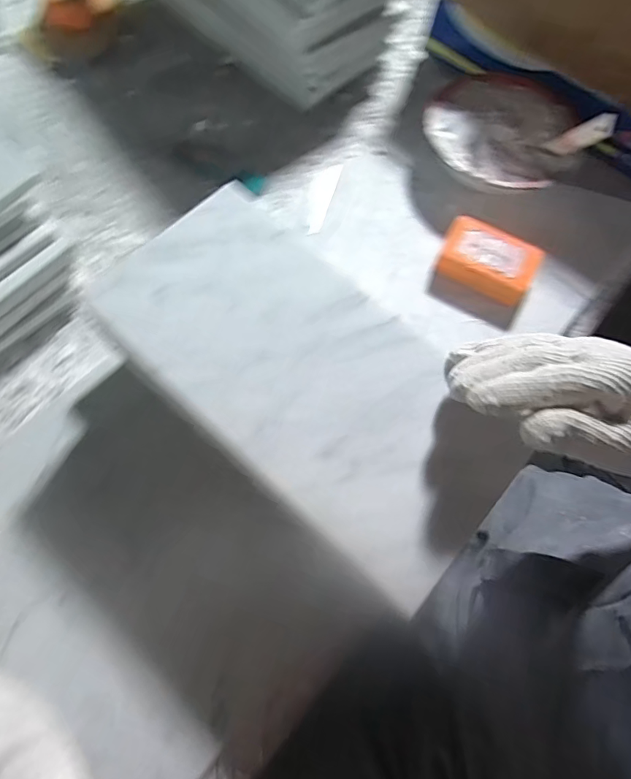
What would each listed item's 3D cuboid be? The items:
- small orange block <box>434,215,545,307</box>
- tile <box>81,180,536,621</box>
[{"bbox_3d":[0.176,-0.132,0.488,0.095,0.032,0.058,24,71,7],"label":"small orange block"},{"bbox_3d":[-0.010,-0.015,0.325,0.150,0.010,0.300,-42,76,-17],"label":"tile"}]

